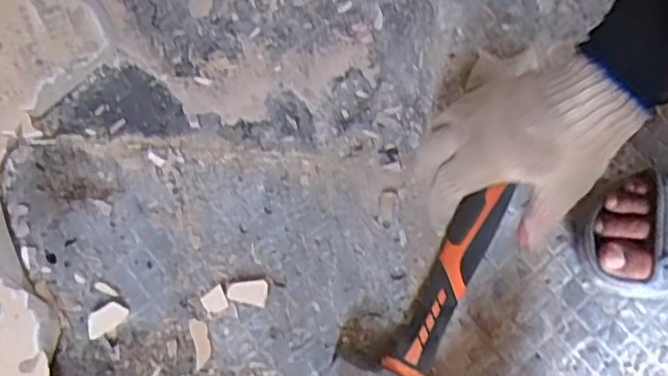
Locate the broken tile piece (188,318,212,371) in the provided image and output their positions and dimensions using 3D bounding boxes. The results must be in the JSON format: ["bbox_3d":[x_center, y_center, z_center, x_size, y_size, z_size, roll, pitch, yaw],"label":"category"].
[{"bbox_3d":[-0.110,0.127,0.532,0.015,0.004,0.040,-14,74,-4],"label":"broken tile piece"}]

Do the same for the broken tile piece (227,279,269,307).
[{"bbox_3d":[-0.072,0.087,0.541,0.032,0.009,0.022,9,74,2],"label":"broken tile piece"}]

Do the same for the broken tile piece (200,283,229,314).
[{"bbox_3d":[-0.101,0.094,0.539,0.021,0.006,0.021,-26,75,-8],"label":"broken tile piece"}]

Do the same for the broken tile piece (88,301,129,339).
[{"bbox_3d":[-0.190,0.109,0.535,0.035,0.006,0.020,-37,103,-17],"label":"broken tile piece"}]

